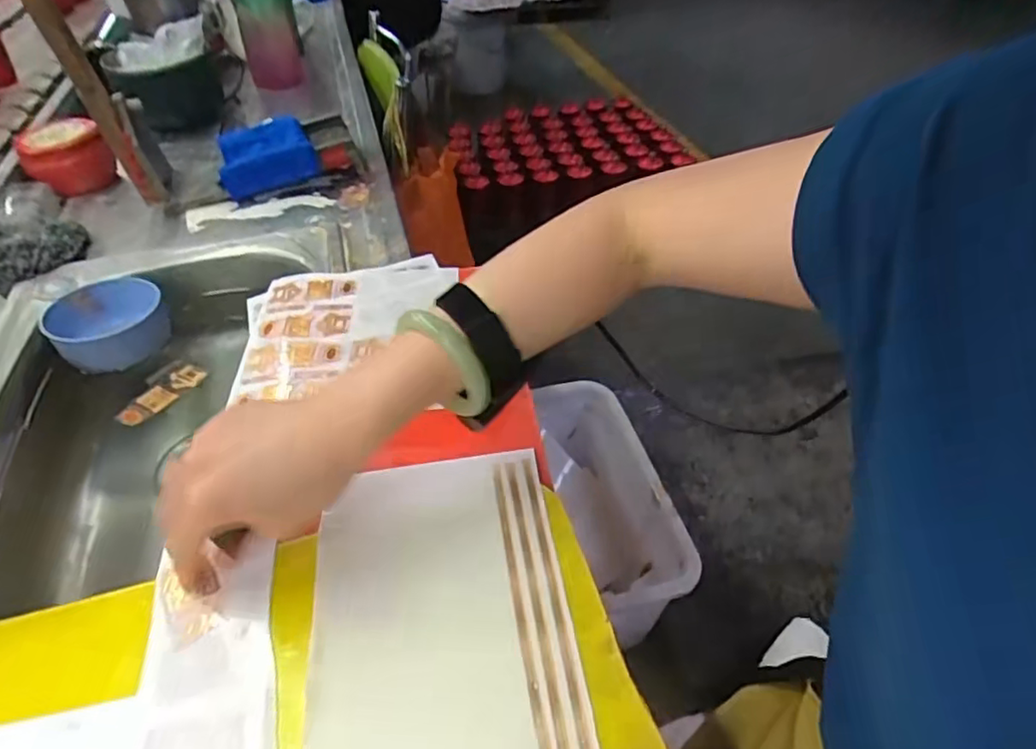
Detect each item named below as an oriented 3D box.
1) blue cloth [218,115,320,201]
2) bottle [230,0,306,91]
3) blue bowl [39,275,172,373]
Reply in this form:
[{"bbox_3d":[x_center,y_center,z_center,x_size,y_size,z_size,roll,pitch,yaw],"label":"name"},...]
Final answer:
[{"bbox_3d":[-0.340,-0.298,0.826,0.122,0.055,0.148,-15,46,-17],"label":"blue cloth"},{"bbox_3d":[-0.425,-0.614,1.005,0.094,0.223,0.073,-11,45,-13],"label":"bottle"},{"bbox_3d":[-0.433,-0.055,0.649,0.108,0.048,0.099,-23,49,-24],"label":"blue bowl"}]

